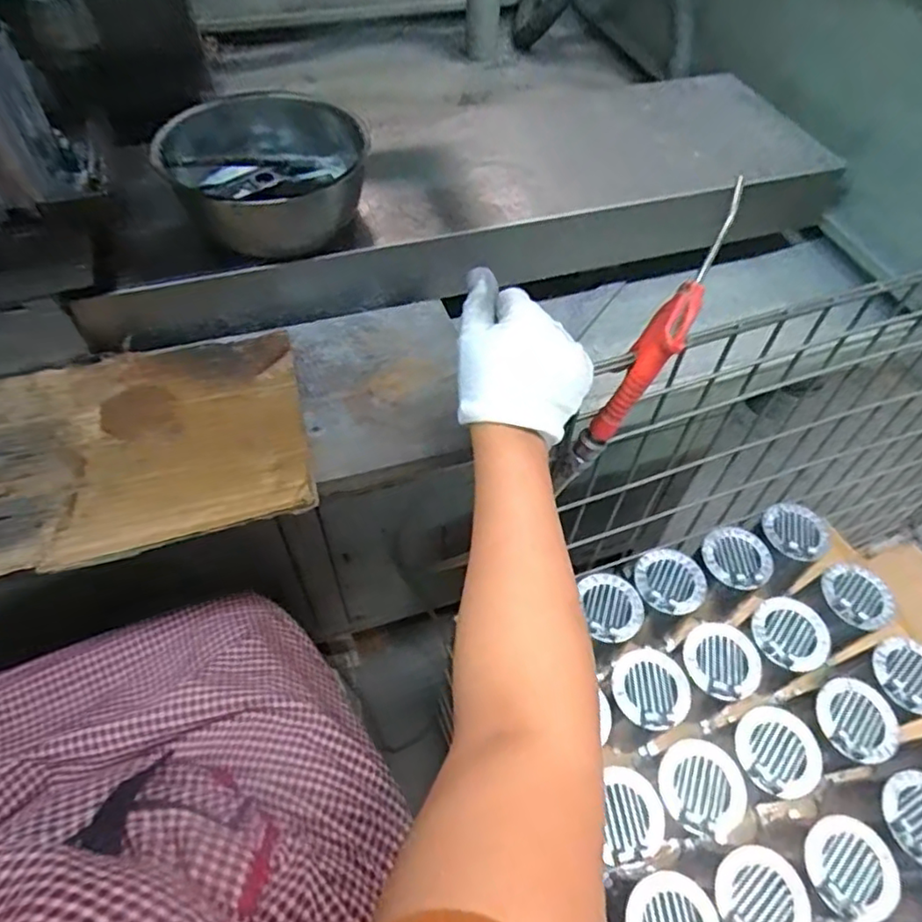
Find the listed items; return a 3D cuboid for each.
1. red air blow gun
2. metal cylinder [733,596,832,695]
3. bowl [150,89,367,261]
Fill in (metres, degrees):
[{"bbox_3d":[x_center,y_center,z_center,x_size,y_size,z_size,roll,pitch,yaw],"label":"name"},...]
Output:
[{"bbox_3d":[0.137,-0.066,0.487,0.036,0.254,0.041,-14,53,-40],"label":"red air blow gun"},{"bbox_3d":[0.394,0.233,0.791,0.089,0.104,0.084,1,55,-2],"label":"metal cylinder"},{"bbox_3d":[-0.199,-0.290,0.628,0.174,0.079,0.222,-6,56,-6],"label":"bowl"}]

